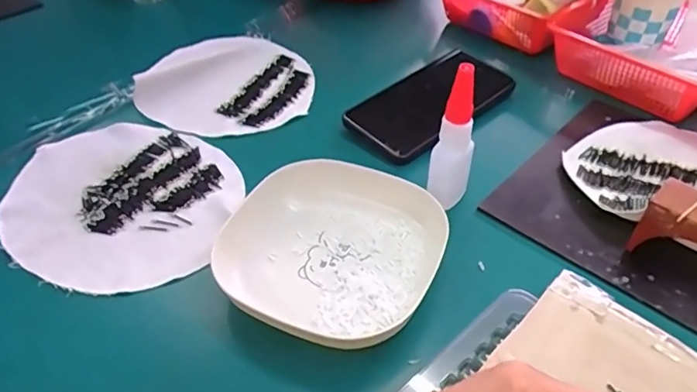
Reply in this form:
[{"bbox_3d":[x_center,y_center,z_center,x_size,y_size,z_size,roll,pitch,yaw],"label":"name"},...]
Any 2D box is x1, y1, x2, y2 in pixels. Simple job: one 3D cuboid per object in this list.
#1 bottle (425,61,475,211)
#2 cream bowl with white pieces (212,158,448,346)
[{"bbox_3d":[0.072,-0.037,0.381,0.030,0.107,0.022,-34,53,-31],"label":"bottle"},{"bbox_3d":[-0.010,0.031,0.371,0.133,0.028,0.137,17,46,17],"label":"cream bowl with white pieces"}]

